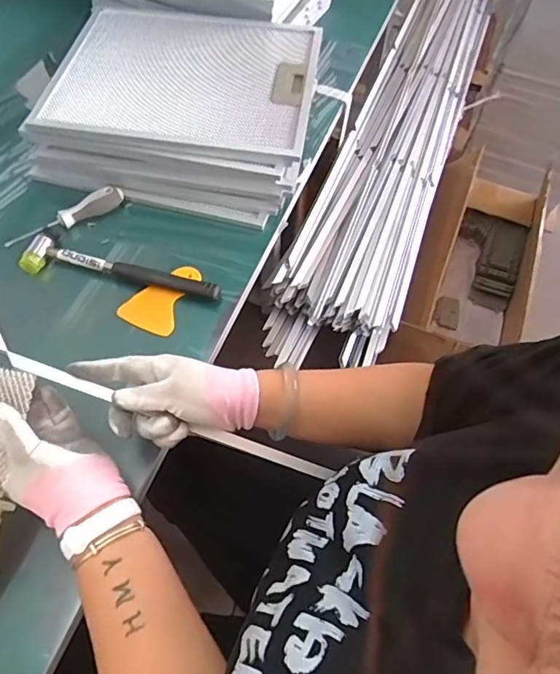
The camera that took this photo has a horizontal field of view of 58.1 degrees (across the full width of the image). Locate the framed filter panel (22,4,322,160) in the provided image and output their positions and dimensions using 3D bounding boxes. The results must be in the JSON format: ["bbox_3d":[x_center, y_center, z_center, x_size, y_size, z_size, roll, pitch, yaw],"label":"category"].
[{"bbox_3d":[-0.121,-0.377,0.693,0.342,0.021,0.318,9,59,4],"label":"framed filter panel"}]

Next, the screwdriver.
[{"bbox_3d":[-0.276,-0.155,0.655,0.158,0.027,0.024,-36,67,-21],"label":"screwdriver"}]

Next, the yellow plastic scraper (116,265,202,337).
[{"bbox_3d":[-0.140,-0.051,0.613,0.066,0.011,0.101,29,64,4],"label":"yellow plastic scraper"}]

